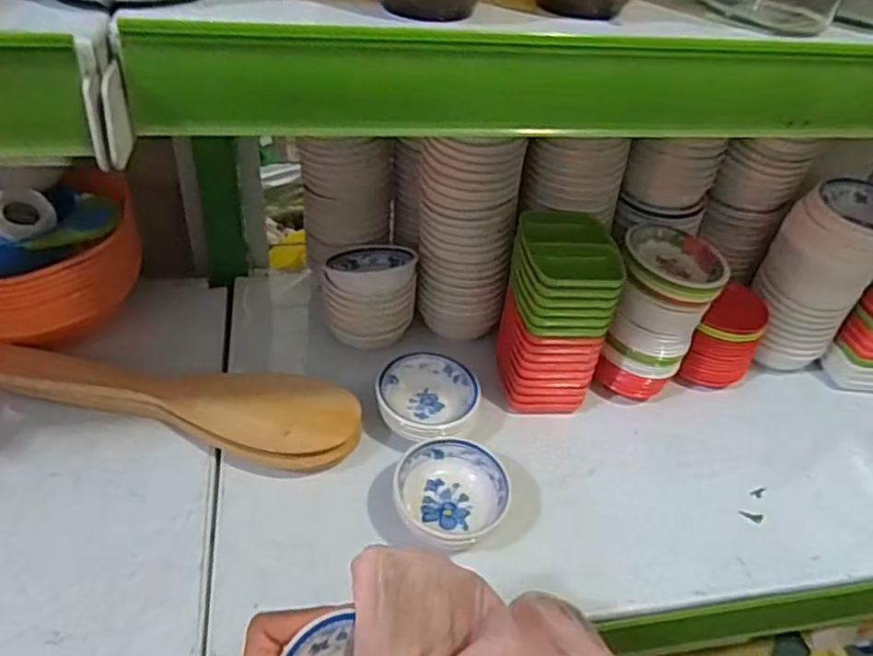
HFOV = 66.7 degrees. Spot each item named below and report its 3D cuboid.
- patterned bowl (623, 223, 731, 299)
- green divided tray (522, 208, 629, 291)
[{"bbox_3d":[0.209,-0.062,0.587,0.085,0.024,0.075,15,42,9],"label":"patterned bowl"},{"bbox_3d":[0.110,-0.070,0.549,0.076,0.014,0.101,2,41,-5],"label":"green divided tray"}]

